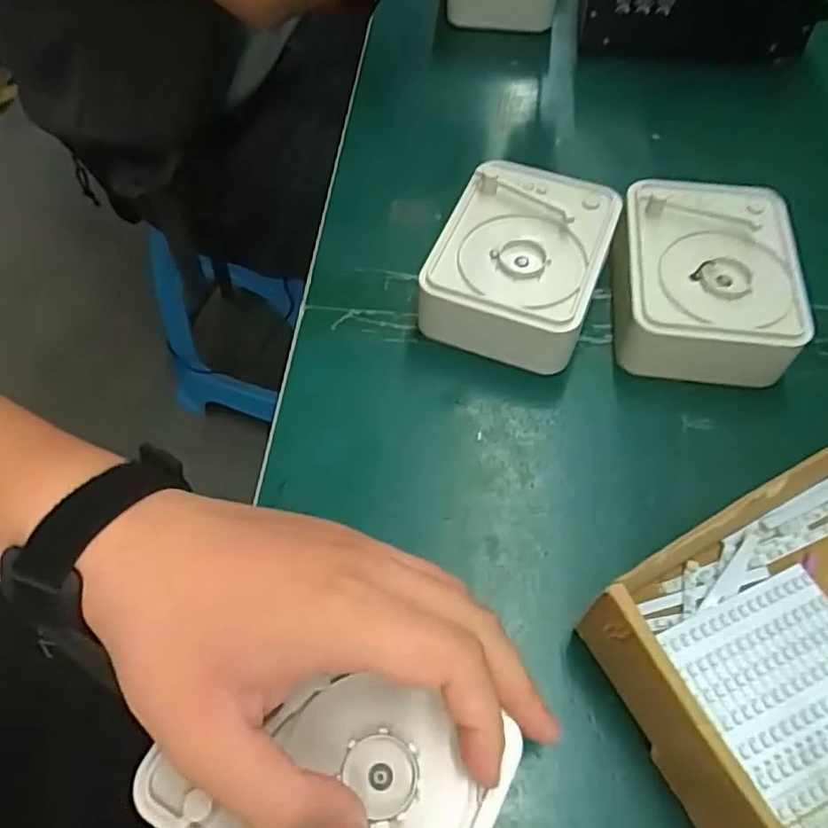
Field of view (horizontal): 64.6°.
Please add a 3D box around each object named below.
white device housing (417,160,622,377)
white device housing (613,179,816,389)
[{"bbox_3d":[0.067,-0.096,0.413,0.097,0.054,0.123,17,58,13],"label":"white device housing"},{"bbox_3d":[0.175,-0.083,0.405,0.102,0.056,0.131,6,56,6],"label":"white device housing"}]

